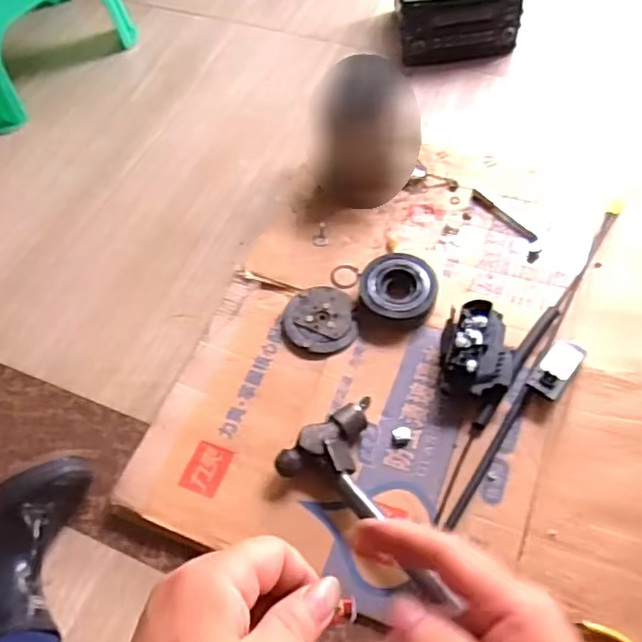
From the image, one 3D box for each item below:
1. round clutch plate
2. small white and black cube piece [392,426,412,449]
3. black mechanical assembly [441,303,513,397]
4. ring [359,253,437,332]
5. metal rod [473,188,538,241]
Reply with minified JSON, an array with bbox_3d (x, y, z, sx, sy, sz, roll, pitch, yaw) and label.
[{"bbox_3d":[-0.003,-0.001,0.900,0.097,0.015,0.103,-2,57,3],"label":"round clutch plate"},{"bbox_3d":[0.099,0.142,0.802,0.022,0.006,0.028,8,58,9],"label":"small white and black cube piece"},{"bbox_3d":[0.194,0.042,0.819,0.084,0.068,0.115,3,58,8],"label":"black mechanical assembly"},{"bbox_3d":[0.107,-0.044,0.902,0.104,0.039,0.106,-2,57,3],"label":"ring"},{"bbox_3d":[0.273,-0.158,0.983,0.019,0.006,0.129,-35,61,-17],"label":"metal rod"}]

